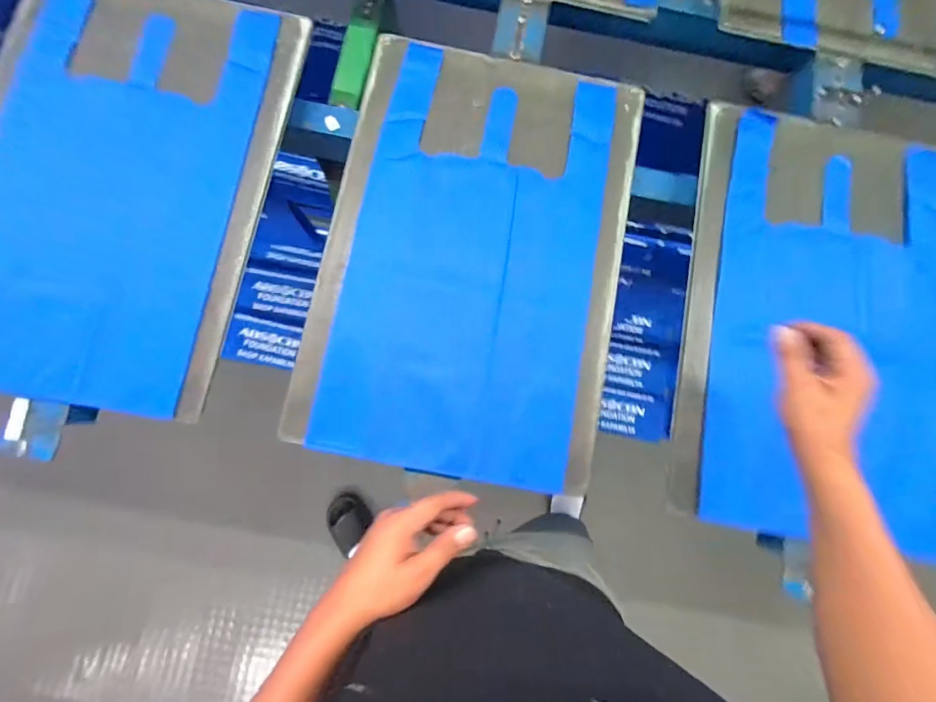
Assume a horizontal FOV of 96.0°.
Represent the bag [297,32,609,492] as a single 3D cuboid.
[{"bbox_3d":[0.013,-0.123,0.574,0.327,0.010,0.561,11,81,-1],"label":"bag"}]

